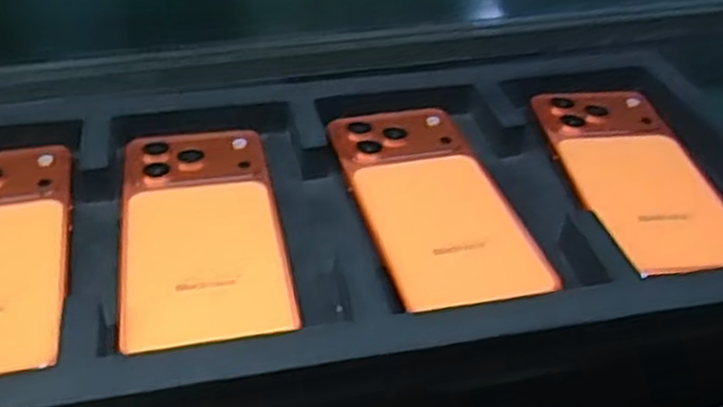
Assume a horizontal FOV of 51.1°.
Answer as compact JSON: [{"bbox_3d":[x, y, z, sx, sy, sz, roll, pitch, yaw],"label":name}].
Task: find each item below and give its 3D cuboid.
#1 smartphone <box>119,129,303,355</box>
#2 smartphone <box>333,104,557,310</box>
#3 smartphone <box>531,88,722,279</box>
[{"bbox_3d":[-0.079,0.009,0.373,0.076,0.005,0.153,-7,40,-12],"label":"smartphone"},{"bbox_3d":[0.037,-0.005,0.395,0.077,0.006,0.154,-8,40,-14],"label":"smartphone"},{"bbox_3d":[0.153,-0.018,0.423,0.077,0.014,0.151,-2,39,-6],"label":"smartphone"}]

